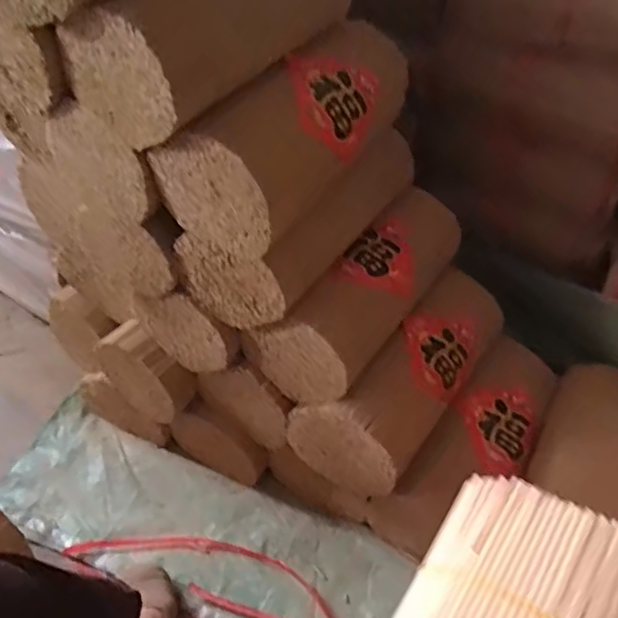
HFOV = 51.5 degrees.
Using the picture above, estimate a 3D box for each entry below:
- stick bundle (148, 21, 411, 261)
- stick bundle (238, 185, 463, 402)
[{"bbox_3d":[-0.003,-0.203,0.672,0.126,0.126,0.321,30,65,30],"label":"stick bundle"},{"bbox_3d":[0.075,-0.037,0.831,0.130,0.113,0.342,24,48,25],"label":"stick bundle"}]

